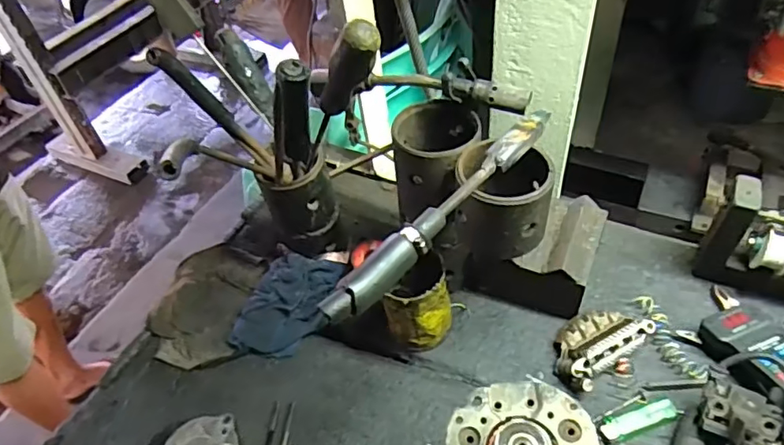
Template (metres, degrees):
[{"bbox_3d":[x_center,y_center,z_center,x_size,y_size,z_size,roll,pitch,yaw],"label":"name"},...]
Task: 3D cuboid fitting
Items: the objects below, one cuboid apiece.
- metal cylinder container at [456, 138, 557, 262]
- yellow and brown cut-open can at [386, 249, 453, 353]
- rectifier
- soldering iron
[{"bbox_3d":[0.105,-0.026,0.529,0.087,0.078,0.088,6,48,12],"label":"metal cylinder container"},{"bbox_3d":[0.030,0.091,0.621,0.064,0.109,0.066,-3,47,4],"label":"yellow and brown cut-open can"},{"bbox_3d":[0.223,0.128,0.609,0.109,0.030,0.068,-31,51,-21],"label":"rectifier"},{"bbox_3d":[0.048,-0.013,0.468,0.025,0.029,0.272,34,59,32],"label":"soldering iron"}]

